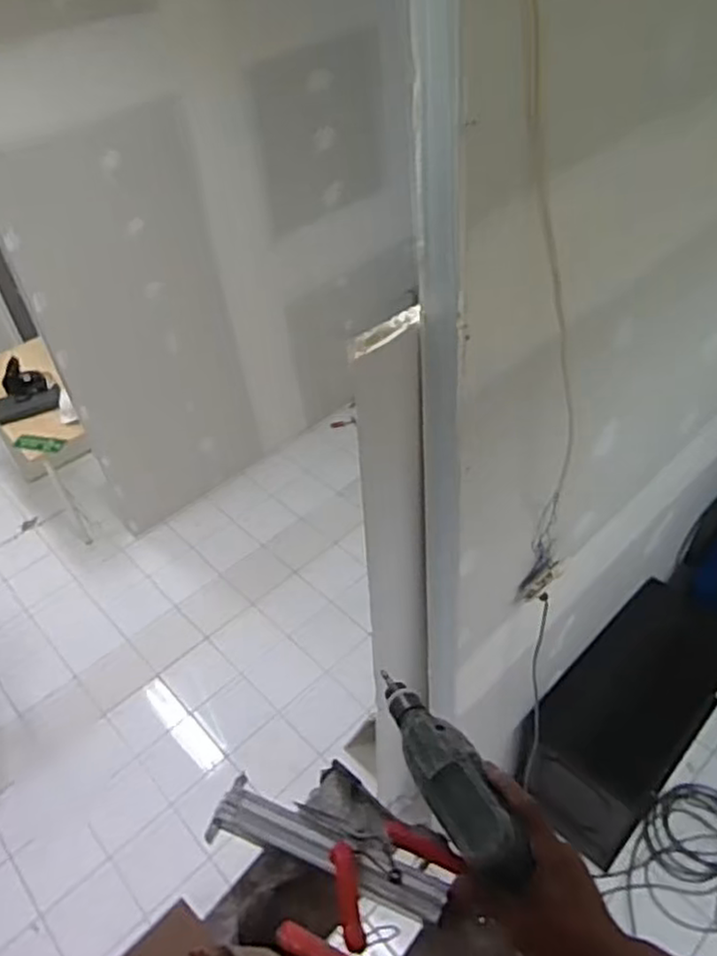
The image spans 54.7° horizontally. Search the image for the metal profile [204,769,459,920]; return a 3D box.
[{"bbox_3d":[-0.030,0.320,0.598,0.212,0.026,0.051,14,47,20],"label":"metal profile"}]

